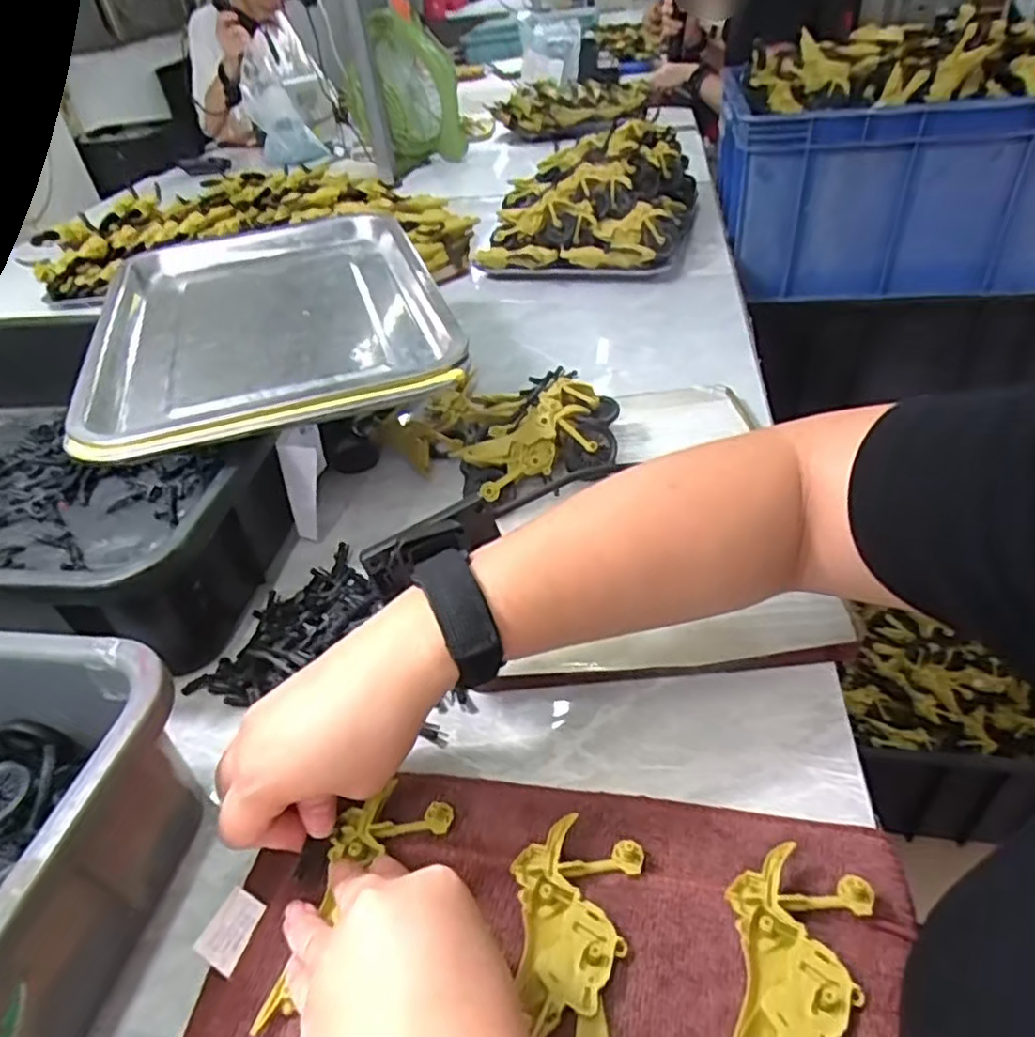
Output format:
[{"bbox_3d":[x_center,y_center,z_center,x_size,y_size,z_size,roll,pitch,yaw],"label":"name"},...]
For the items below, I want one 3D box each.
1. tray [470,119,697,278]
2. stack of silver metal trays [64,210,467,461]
[{"bbox_3d":[0.092,-0.408,0.895,0.254,0.130,0.254,9,42,16],"label":"tray"},{"bbox_3d":[-0.205,-0.171,0.560,0.261,0.030,0.375,-17,41,-12],"label":"stack of silver metal trays"}]

